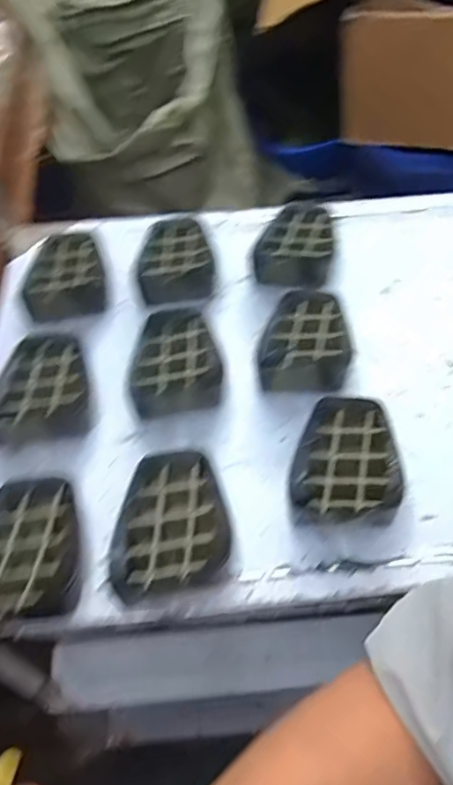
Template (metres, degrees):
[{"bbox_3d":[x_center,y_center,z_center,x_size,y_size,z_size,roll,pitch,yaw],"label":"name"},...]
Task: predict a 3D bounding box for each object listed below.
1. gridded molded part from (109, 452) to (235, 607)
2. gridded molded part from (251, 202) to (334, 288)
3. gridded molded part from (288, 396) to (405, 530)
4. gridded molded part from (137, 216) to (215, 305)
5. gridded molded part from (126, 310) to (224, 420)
[{"bbox_3d":[-0.038,0.096,0.428,0.079,0.028,0.124,6,46,6],"label":"gridded molded part"},{"bbox_3d":[0.075,-0.156,0.624,0.076,0.027,0.118,13,54,12],"label":"gridded molded part"},{"bbox_3d":[0.093,0.054,0.459,0.082,0.034,0.116,4,53,6],"label":"gridded molded part"},{"bbox_3d":[-0.054,-0.139,0.622,0.076,0.031,0.107,-10,53,-5],"label":"gridded molded part"},{"bbox_3d":[-0.044,-0.028,0.531,0.080,0.039,0.119,1,52,3],"label":"gridded molded part"}]

